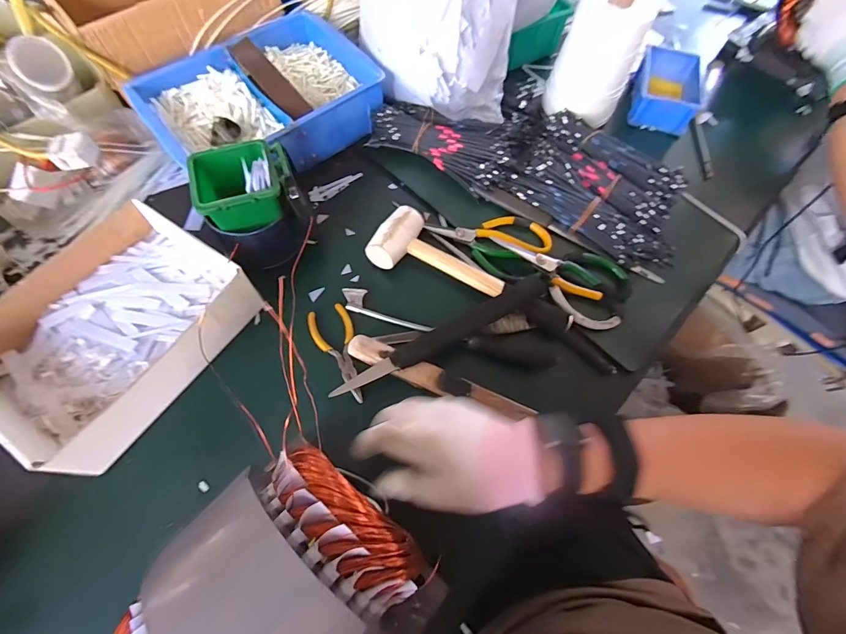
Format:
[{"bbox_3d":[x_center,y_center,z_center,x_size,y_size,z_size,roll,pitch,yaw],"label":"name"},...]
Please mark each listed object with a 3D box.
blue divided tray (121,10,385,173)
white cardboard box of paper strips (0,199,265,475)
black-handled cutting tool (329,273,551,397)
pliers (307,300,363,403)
[{"bbox_3d":[-0.225,-0.305,0.559,0.297,0.104,0.223,-32,71,-17],"label":"blue divided tray"},{"bbox_3d":[-0.324,0.008,0.421,0.200,0.070,0.247,34,68,12],"label":"white cardboard box of paper strips"},{"bbox_3d":[0.035,0.013,0.448,0.288,0.030,0.029,-27,70,-15],"label":"black-handled cutting tool"},{"bbox_3d":[-0.097,0.042,0.453,0.048,0.008,0.120,-17,67,-11],"label":"pliers"}]

